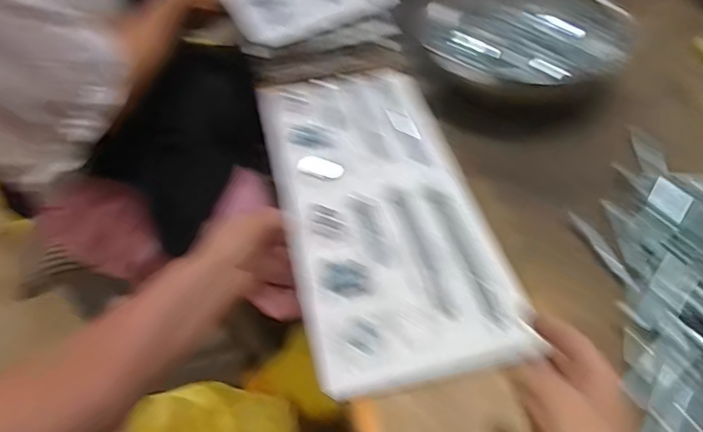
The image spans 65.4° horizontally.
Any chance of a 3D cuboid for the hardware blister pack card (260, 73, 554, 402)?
[{"bbox_3d":[0.025,-0.024,0.601,0.198,0.021,0.455,-11,46,-6],"label":"hardware blister pack card"}]

